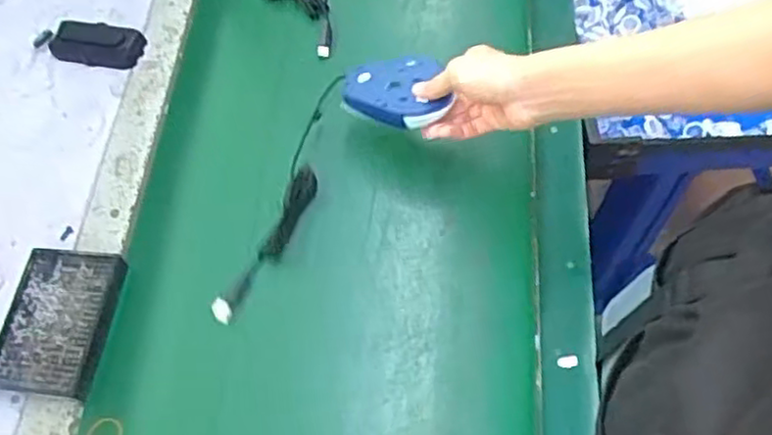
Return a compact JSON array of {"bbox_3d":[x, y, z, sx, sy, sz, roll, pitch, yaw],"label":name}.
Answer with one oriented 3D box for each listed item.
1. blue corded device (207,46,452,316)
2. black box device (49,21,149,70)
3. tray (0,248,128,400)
[{"bbox_3d":[-0.067,-0.041,0.656,0.118,0.050,0.307,40,92,20],"label":"blue corded device"},{"bbox_3d":[-0.341,-0.202,0.802,0.110,0.023,0.051,2,62,3],"label":"black box device"},{"bbox_3d":[-0.306,0.095,0.640,0.094,0.018,0.135,6,63,6],"label":"tray"}]

